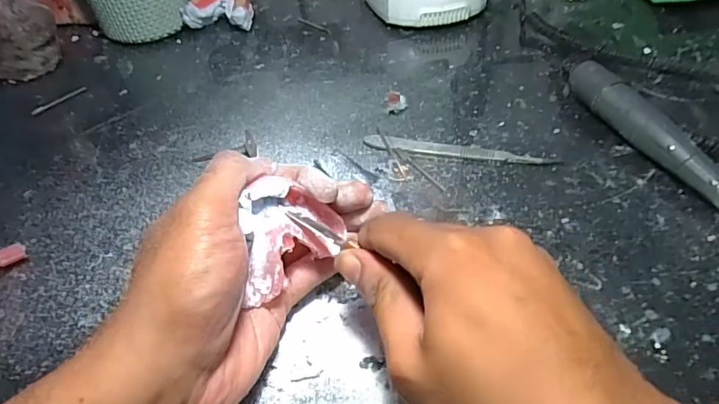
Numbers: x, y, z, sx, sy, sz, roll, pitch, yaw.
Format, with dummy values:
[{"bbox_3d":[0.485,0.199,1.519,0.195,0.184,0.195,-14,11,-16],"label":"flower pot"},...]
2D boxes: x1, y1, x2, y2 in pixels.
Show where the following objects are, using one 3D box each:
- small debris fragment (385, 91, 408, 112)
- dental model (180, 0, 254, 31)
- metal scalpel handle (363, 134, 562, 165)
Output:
[{"bbox_3d":[0.029,-0.080,0.394,0.017,0.008,0.017,-1,46,2],"label":"small debris fragment"},{"bbox_3d":[-0.139,-0.196,0.500,0.065,0.035,0.052,1,46,5],"label":"dental model"},{"bbox_3d":[0.069,-0.036,0.350,0.131,0.004,0.016,8,47,11],"label":"metal scalpel handle"}]

